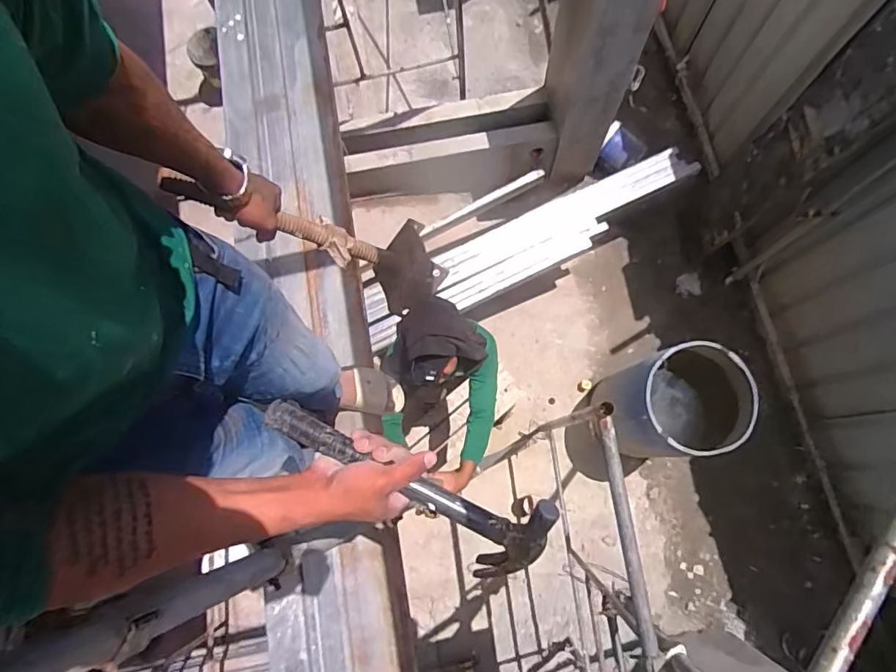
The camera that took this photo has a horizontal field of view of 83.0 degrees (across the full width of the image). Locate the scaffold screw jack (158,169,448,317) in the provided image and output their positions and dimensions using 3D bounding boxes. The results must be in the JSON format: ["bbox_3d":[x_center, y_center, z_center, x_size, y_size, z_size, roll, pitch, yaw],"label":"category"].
[{"bbox_3d":[-0.195,-0.166,0.778,0.426,0.107,0.153,17,72,-40],"label":"scaffold screw jack"}]

